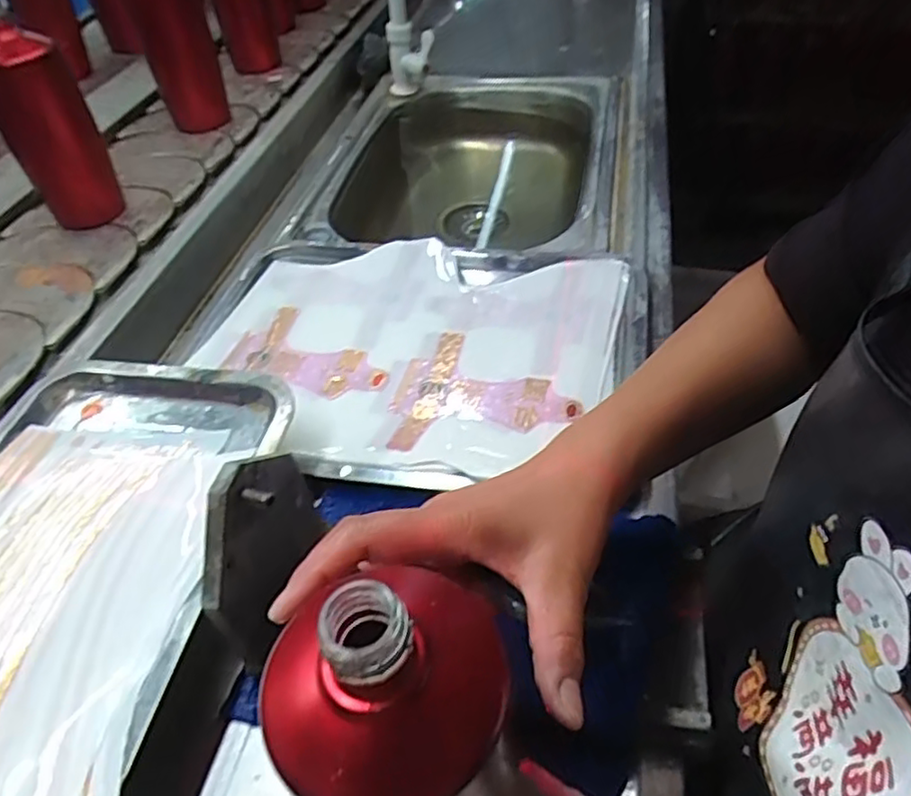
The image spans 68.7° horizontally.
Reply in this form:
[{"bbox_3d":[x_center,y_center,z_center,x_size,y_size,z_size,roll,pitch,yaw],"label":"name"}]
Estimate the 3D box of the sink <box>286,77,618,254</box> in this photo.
[{"bbox_3d":[0.015,-0.290,0.865,0.343,0.126,0.497,7,48,6],"label":"sink"}]

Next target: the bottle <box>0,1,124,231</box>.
[{"bbox_3d":[-0.421,-0.289,0.684,0.083,0.191,0.063,-24,49,-18],"label":"bottle"}]

